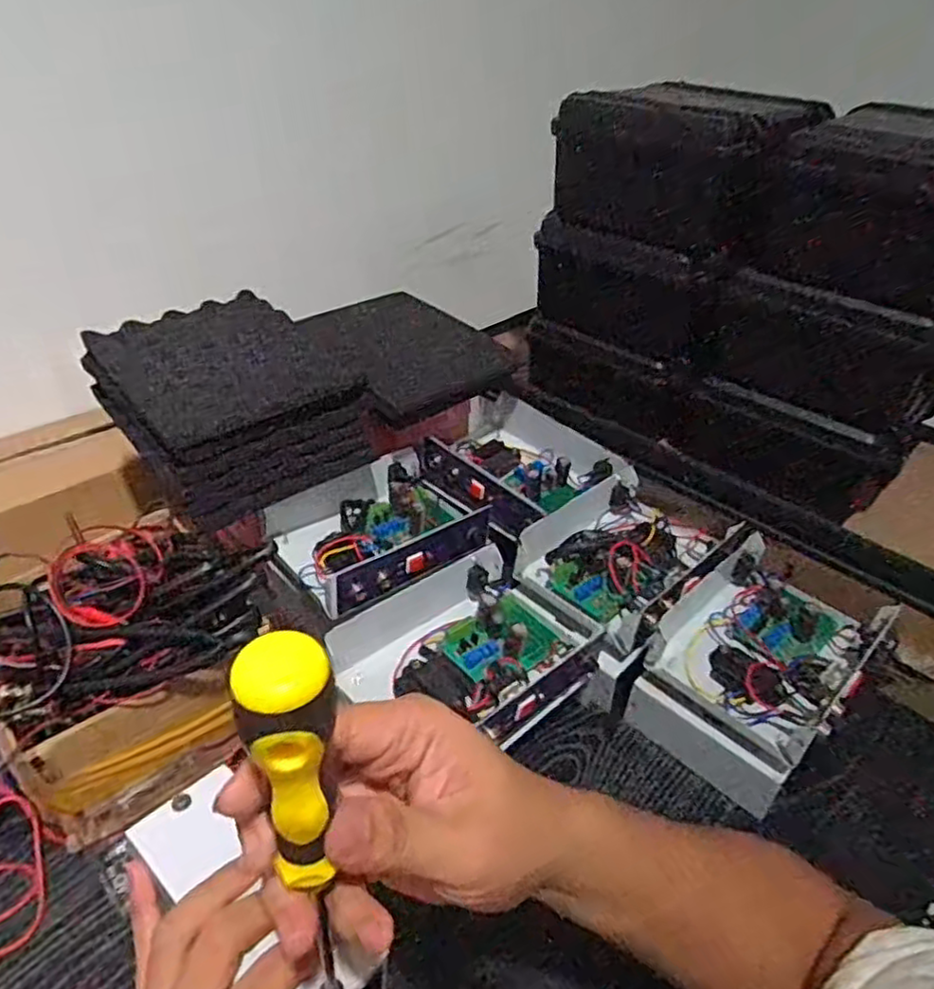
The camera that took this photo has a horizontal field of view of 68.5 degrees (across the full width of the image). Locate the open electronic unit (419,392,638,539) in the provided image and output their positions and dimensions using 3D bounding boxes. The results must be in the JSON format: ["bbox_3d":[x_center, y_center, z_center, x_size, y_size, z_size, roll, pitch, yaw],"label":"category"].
[{"bbox_3d":[0.059,-0.035,0.830,0.184,0.057,0.237,-28,47,-33],"label":"open electronic unit"}]

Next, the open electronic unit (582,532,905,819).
[{"bbox_3d":[0.264,0.156,0.653,0.232,0.100,0.182,-30,47,-34],"label":"open electronic unit"}]

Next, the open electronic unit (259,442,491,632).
[{"bbox_3d":[-0.100,0.031,0.742,0.221,0.048,0.195,-27,46,-33],"label":"open electronic unit"}]

